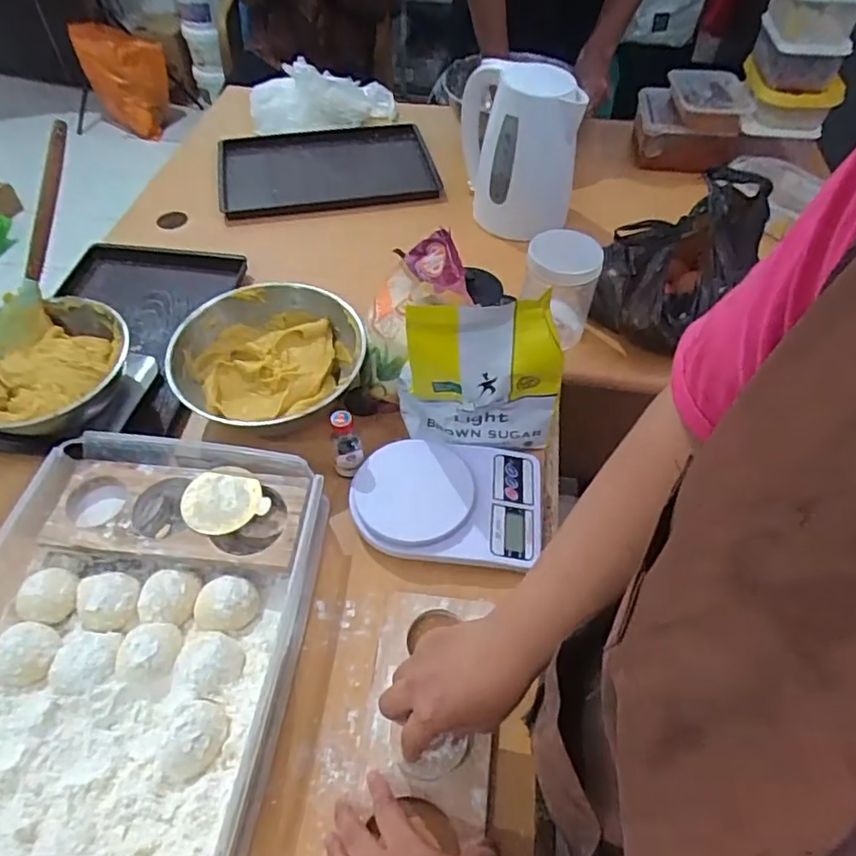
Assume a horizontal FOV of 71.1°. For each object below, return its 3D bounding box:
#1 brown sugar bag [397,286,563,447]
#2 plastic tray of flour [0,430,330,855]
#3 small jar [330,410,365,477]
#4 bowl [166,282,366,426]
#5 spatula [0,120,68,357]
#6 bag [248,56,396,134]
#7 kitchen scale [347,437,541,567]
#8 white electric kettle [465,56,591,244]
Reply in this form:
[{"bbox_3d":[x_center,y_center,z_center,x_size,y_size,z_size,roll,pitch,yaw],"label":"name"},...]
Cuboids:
[{"bbox_3d":[0.053,-0.054,0.617,0.160,0.175,0.043,1,52,-1],"label":"brown sugar bag"},{"bbox_3d":[-0.287,0.174,0.542,0.334,0.059,0.370,6,52,3],"label":"plastic tray of flour"},{"bbox_3d":[-0.086,0.022,0.643,0.030,0.100,0.023,-9,53,-8],"label":"small jar"},{"bbox_3d":[-0.193,-0.076,0.715,0.193,0.077,0.216,32,58,22],"label":"bowl"},{"bbox_3d":[-0.457,-0.216,0.697,0.046,0.035,0.276,12,89,8],"label":"spatula"},{"bbox_3d":[-0.211,-0.643,1.157,0.277,0.095,0.093,3,52,1],"label":"bag"},{"bbox_3d":[0.021,0.076,0.637,0.195,0.040,0.136,5,52,3],"label":"kitchen scale"},{"bbox_3d":[0.147,-0.450,0.953,0.165,0.243,0.185,-5,52,-5],"label":"white electric kettle"}]

